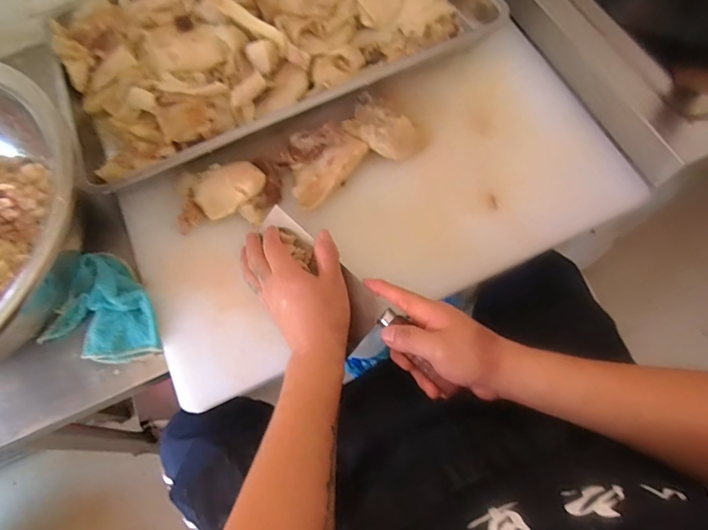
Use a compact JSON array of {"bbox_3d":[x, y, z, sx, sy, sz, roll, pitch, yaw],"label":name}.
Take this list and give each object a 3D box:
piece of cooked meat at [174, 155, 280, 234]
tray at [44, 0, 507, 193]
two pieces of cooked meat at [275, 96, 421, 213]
[{"bbox_3d":[-0.158,-0.094,0.560,0.126,0.032,0.080,-5,68,0],"label":"piece of cooked meat"},{"bbox_3d":[-0.132,-0.364,0.656,0.589,0.068,0.403,-23,69,-7],"label":"tray"},{"bbox_3d":[-0.008,-0.148,0.580,0.185,0.037,0.108,-36,71,-11],"label":"two pieces of cooked meat"}]

